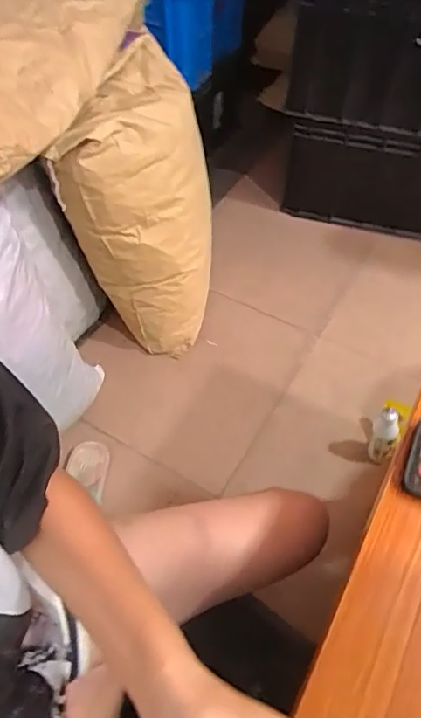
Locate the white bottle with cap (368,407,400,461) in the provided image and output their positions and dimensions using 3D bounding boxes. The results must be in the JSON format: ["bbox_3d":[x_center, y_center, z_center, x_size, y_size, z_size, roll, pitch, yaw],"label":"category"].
[{"bbox_3d":[0.356,0.161,1.094,0.052,0.142,0.049,23,57,17],"label":"white bottle with cap"}]

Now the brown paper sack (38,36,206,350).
[{"bbox_3d":[-0.147,-0.339,1.241,0.286,0.558,0.412,0,53,1],"label":"brown paper sack"}]

